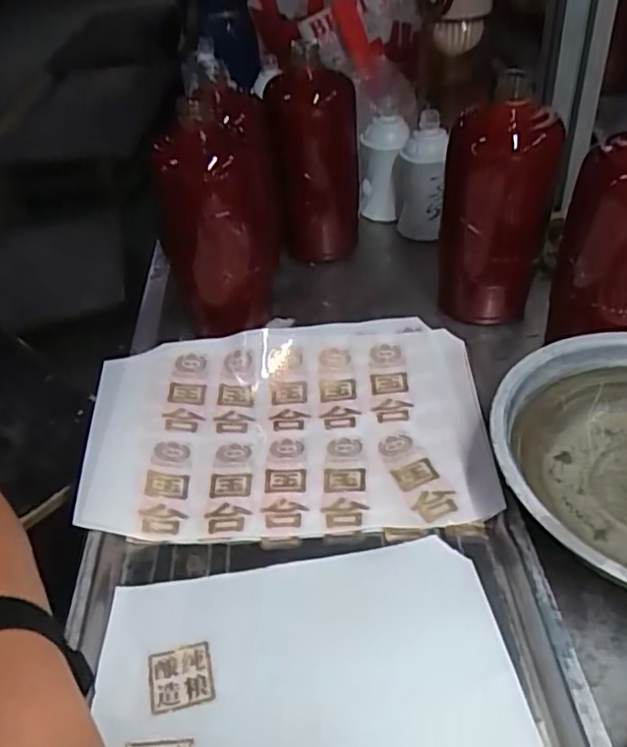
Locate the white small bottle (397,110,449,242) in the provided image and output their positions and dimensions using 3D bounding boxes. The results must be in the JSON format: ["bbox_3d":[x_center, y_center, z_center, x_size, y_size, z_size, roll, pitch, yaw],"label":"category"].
[{"bbox_3d":[0.120,-0.209,0.660,0.057,0.129,0.043,7,13,15],"label":"white small bottle"}]

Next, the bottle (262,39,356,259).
[{"bbox_3d":[0.003,-0.204,0.606,0.080,0.174,0.070,-6,39,3],"label":"bottle"}]

